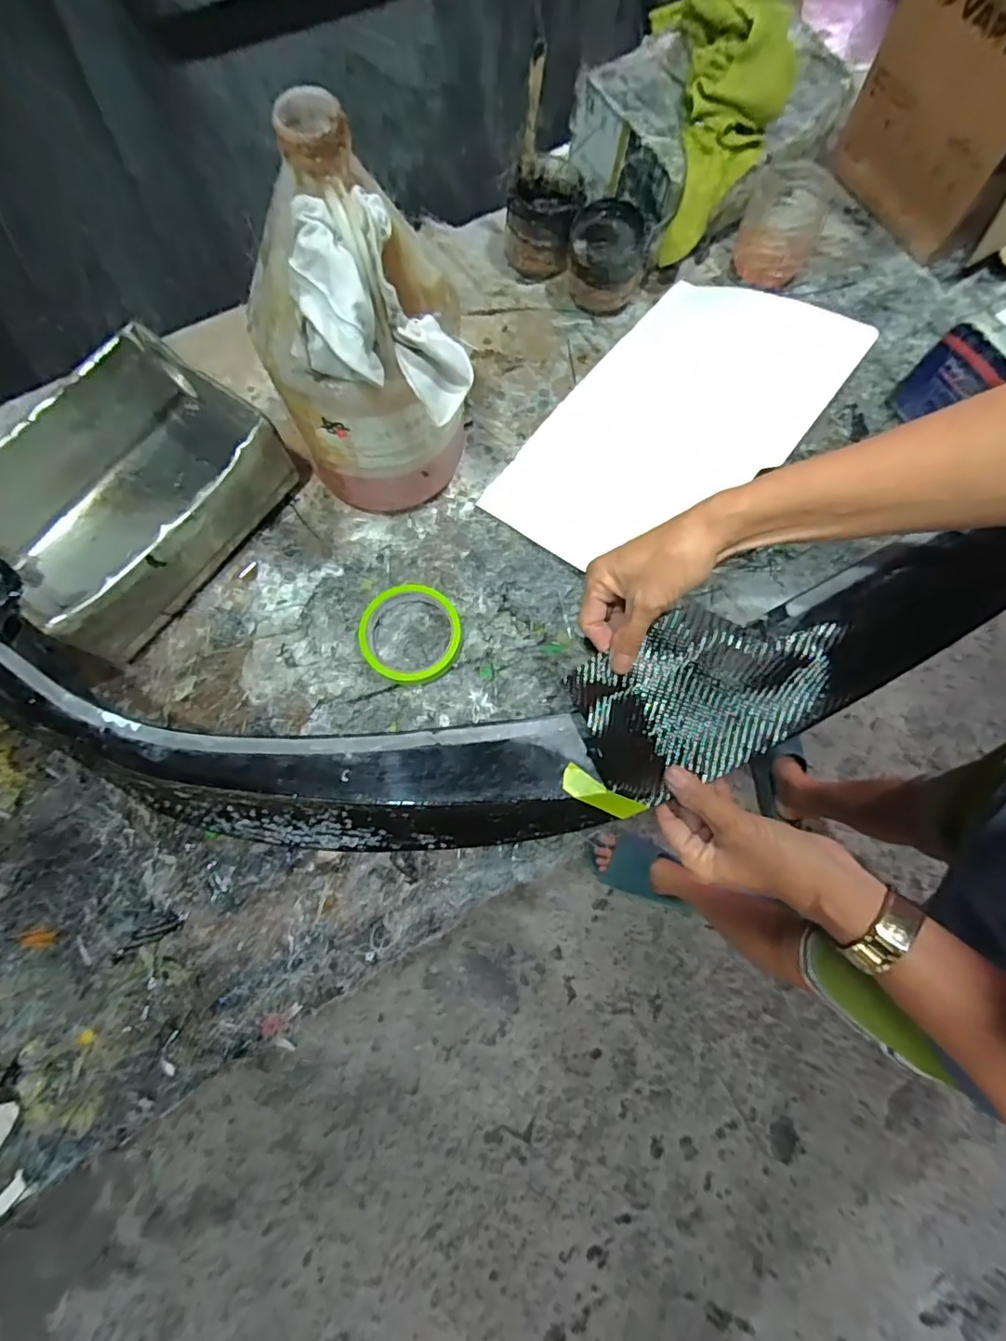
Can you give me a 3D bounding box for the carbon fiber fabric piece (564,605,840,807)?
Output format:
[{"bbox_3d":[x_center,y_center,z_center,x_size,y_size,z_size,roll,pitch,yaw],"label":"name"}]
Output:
[{"bbox_3d":[0.148,0.017,0.406,0.184,0.034,0.115,-21,79,-4],"label":"carbon fiber fabric piece"}]

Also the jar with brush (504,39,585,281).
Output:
[{"bbox_3d":[0.042,-0.485,0.554,0.077,0.149,0.084,9,73,4],"label":"jar with brush"}]

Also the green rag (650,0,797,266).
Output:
[{"bbox_3d":[0.207,-0.531,0.525,0.119,0.096,0.223,4,101,1],"label":"green rag"}]

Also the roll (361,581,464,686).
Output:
[{"bbox_3d":[-0.084,-0.034,0.506,0.090,0.025,0.092,0,75,-2],"label":"roll"}]

